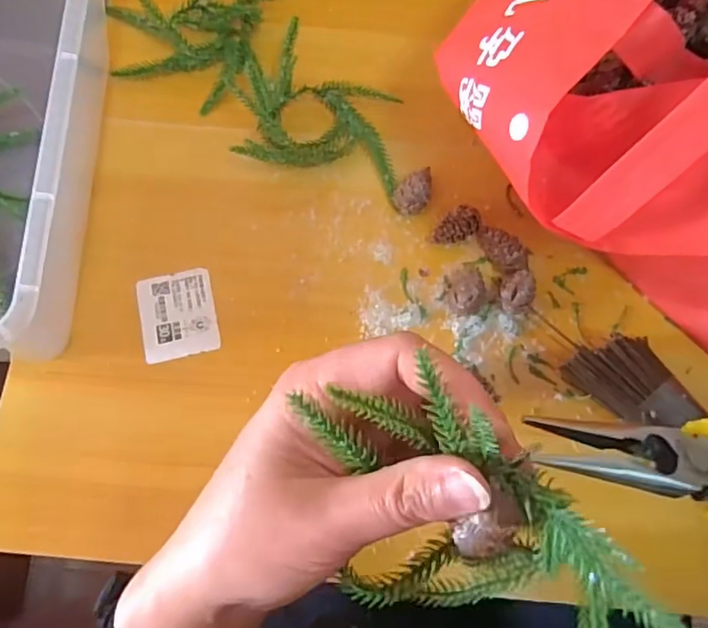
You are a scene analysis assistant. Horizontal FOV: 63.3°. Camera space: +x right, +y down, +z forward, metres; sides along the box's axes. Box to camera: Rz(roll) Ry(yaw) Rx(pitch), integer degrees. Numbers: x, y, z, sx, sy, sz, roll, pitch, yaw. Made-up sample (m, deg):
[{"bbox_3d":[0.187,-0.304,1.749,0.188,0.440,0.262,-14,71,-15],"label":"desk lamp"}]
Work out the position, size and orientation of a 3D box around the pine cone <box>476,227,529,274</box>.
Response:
[{"bbox_3d":[0.101,-0.044,0.384,0.019,0.020,0.039,-25,74,-8],"label":"pine cone"}]

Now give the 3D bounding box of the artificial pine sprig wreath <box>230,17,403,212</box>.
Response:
[{"bbox_3d":[-0.023,-0.142,0.401,0.109,0.043,0.105,4,73,1],"label":"artificial pine sprig wreath"}]

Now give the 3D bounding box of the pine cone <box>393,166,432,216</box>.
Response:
[{"bbox_3d":[0.043,-0.084,0.396,0.022,0.022,0.037,23,74,7],"label":"pine cone"}]

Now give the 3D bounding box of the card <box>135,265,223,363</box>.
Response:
[{"bbox_3d":[-0.117,0.000,0.381,0.048,0.004,0.059,-12,73,-4],"label":"card"}]

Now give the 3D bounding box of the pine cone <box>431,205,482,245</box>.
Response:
[{"bbox_3d":[0.070,-0.057,0.389,0.033,0.022,0.020,-41,77,-12],"label":"pine cone"}]

